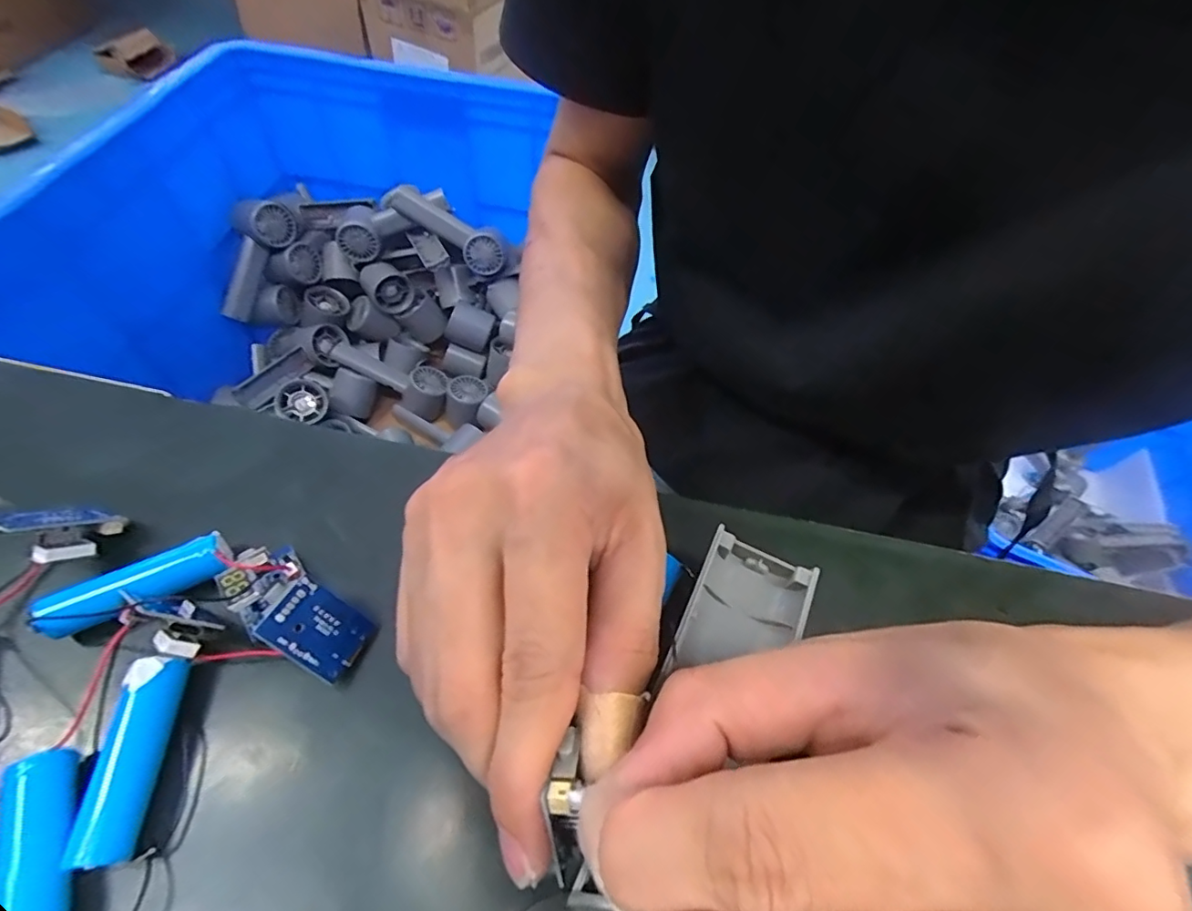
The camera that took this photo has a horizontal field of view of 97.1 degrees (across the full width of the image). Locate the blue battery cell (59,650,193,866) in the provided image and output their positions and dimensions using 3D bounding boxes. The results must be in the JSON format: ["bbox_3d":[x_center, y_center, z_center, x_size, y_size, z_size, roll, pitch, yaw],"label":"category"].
[{"bbox_3d":[-0.128,0.082,0.145,0.012,0.010,0.049,-2,54,-7],"label":"blue battery cell"}]

